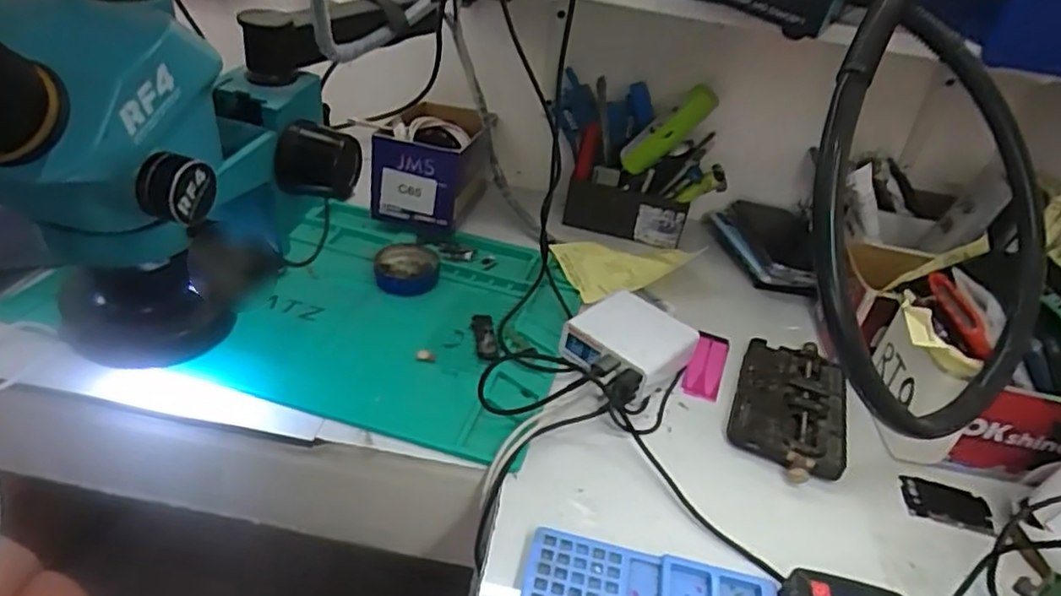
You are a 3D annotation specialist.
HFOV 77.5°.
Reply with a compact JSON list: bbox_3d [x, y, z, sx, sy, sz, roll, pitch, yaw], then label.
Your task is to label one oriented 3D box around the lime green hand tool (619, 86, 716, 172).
[{"bbox_3d":[0.145,-0.179,0.715,0.034,0.121,0.034,51,41,-2],"label":"lime green hand tool"}]

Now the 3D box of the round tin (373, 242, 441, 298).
[{"bbox_3d":[-0.122,-0.028,0.652,0.061,0.018,0.065,5,33,-3],"label":"round tin"}]

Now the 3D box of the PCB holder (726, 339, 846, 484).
[{"bbox_3d":[0.223,0.090,0.567,0.089,0.022,0.164,19,35,14],"label":"PCB holder"}]

